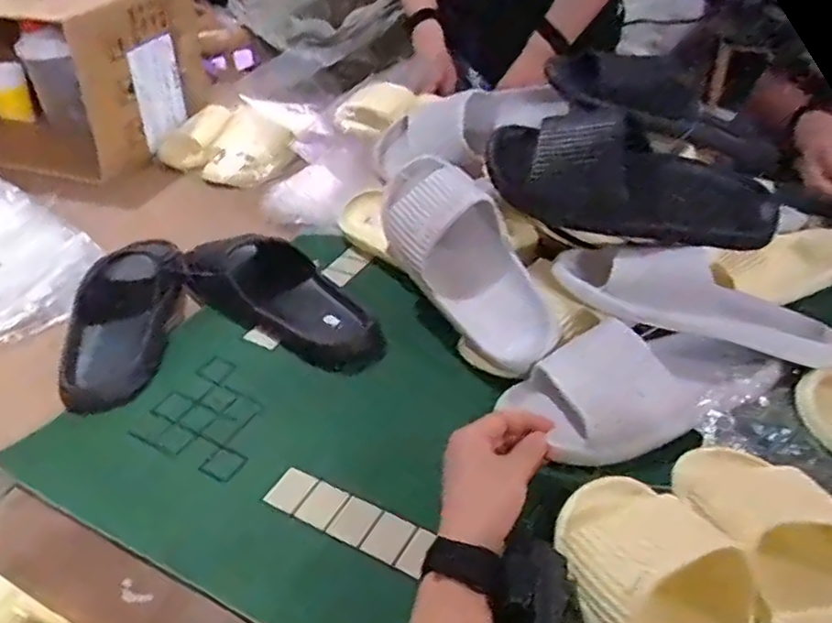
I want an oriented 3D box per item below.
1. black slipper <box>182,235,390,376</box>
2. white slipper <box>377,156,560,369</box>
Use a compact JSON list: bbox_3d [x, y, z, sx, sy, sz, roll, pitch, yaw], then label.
[{"bbox_3d":[-0.145,-0.020,0.756,0.267,0.059,0.100,20,42,28],"label":"black slipper"},{"bbox_3d":[0.055,-0.060,0.714,0.118,0.084,0.265,-22,65,-24],"label":"white slipper"}]

